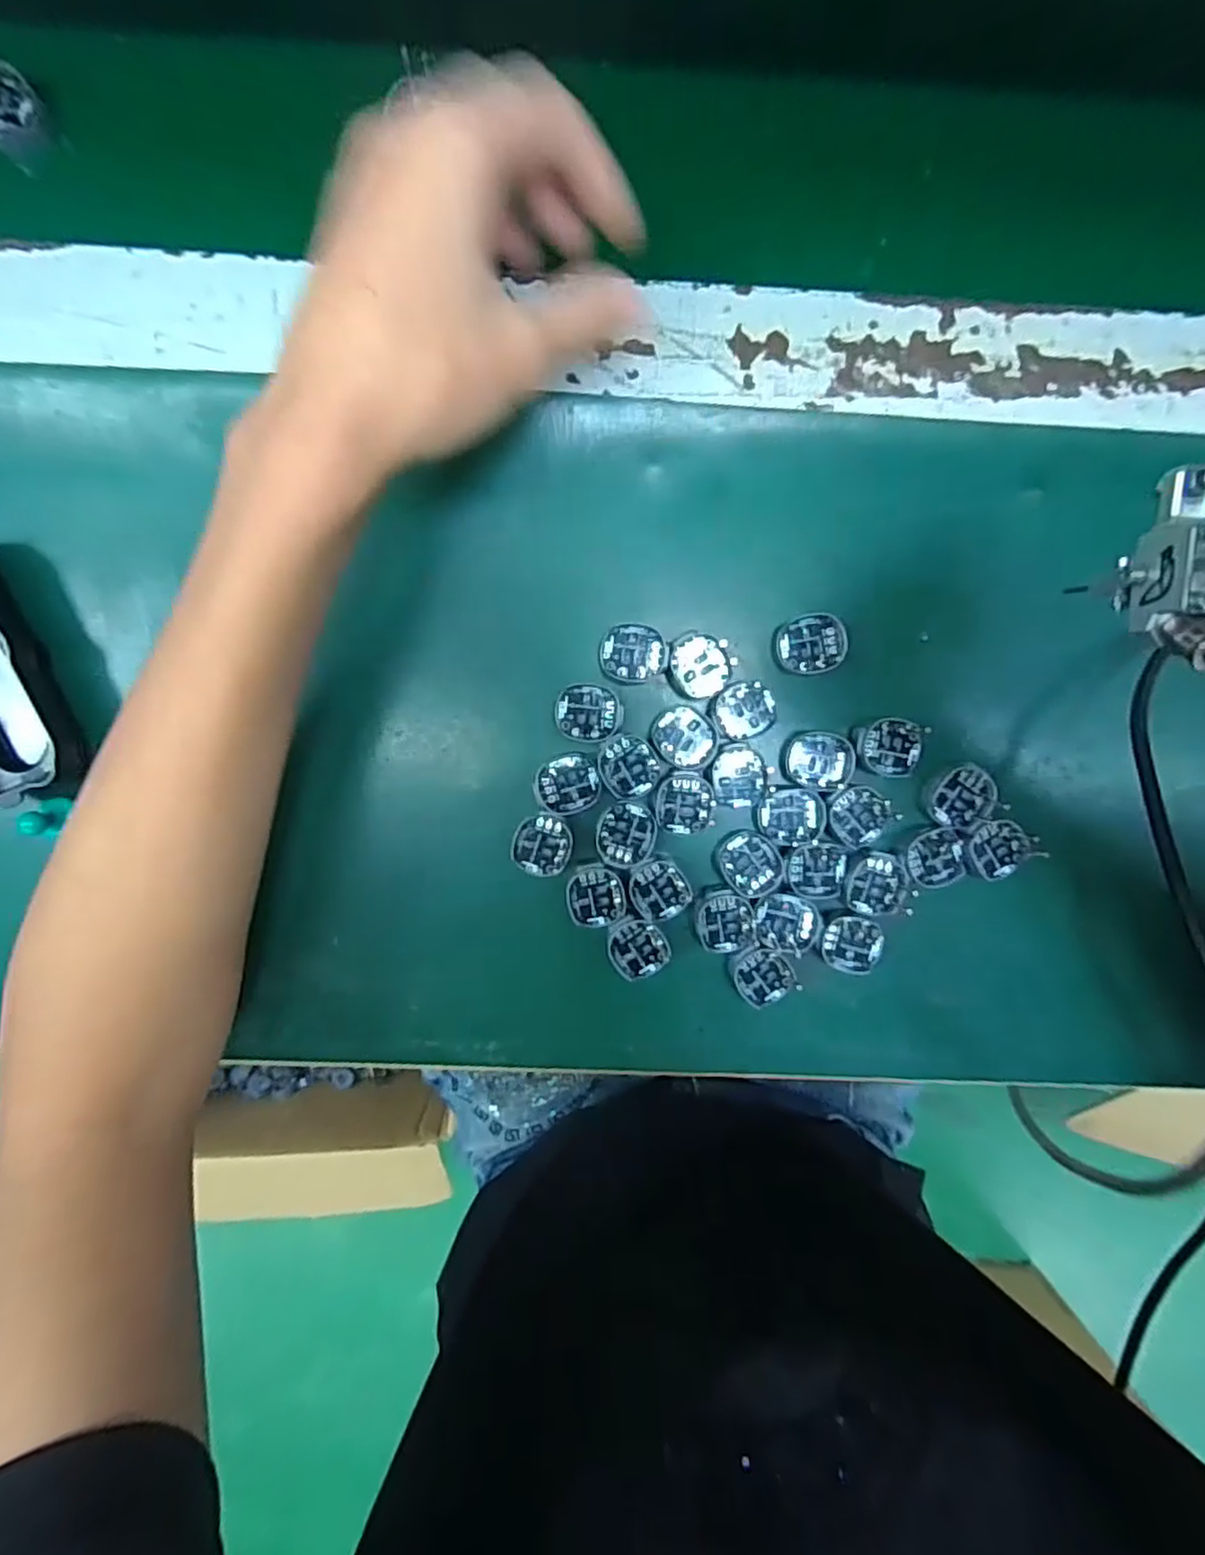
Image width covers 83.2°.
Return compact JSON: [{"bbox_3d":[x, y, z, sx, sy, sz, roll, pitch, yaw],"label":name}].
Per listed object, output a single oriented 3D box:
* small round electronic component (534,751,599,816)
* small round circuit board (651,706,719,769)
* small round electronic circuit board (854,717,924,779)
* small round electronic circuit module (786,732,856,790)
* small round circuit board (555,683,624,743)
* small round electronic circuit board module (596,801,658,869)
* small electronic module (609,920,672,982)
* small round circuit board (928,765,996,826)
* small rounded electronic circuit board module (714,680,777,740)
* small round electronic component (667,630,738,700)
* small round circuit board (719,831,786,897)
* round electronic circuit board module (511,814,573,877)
[{"bbox_3d":[-0.015,0.003,0.290,0.027,0.004,0.026,0,95,-2],"label":"small round electronic component"},{"bbox_3d":[0.035,-0.017,0.289,0.029,0.004,0.025,36,93,-4],"label":"small round circuit board"},{"bbox_3d":[0.124,-0.013,0.293,0.028,0.004,0.025,-1,95,-2],"label":"small round electronic circuit board"},{"bbox_3d":[0.095,-0.007,0.295,0.028,0.005,0.024,-3,95,-2],"label":"small round electronic circuit module"},{"bbox_3d":[-0.005,-0.027,0.287,0.028,0.004,0.024,-4,95,-2],"label":"small round circuit board"},{"bbox_3d":[0.011,0.025,0.293,0.026,0.004,0.028,-3,95,-2],"label":"small round electronic circuit board module"},{"bbox_3d":[0.016,0.075,0.301,0.024,0.011,0.026,-30,95,1],"label":"small electronic module"},{"bbox_3d":[0.157,0.009,0.295,0.025,0.005,0.025,0,95,-2],"label":"small round circuit board"},{"bbox_3d":[0.062,-0.029,0.293,0.026,0.004,0.023,-27,95,0],"label":"small rounded electronic circuit board module"},{"bbox_3d":[0.041,-0.047,0.287,0.027,0.004,0.026,0,95,-2],"label":"small round electronic component"},{"bbox_3d":[0.065,0.038,0.295,0.025,0.004,0.029,-33,95,1],"label":"small round circuit board"},{"bbox_3d":[-0.026,0.029,0.294,0.025,0.004,0.027,0,95,-2],"label":"round electronic circuit board module"}]

